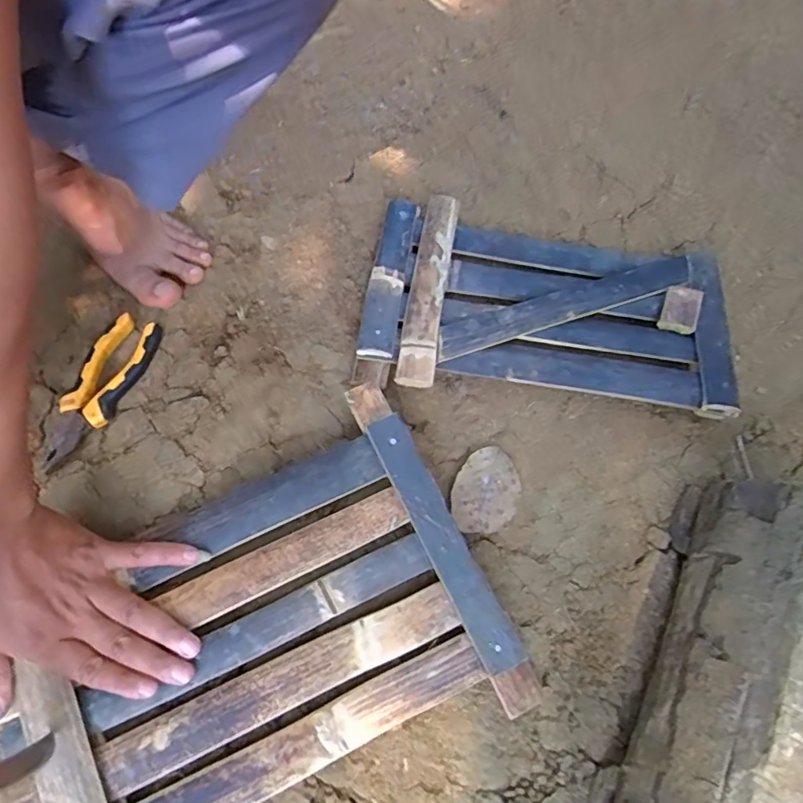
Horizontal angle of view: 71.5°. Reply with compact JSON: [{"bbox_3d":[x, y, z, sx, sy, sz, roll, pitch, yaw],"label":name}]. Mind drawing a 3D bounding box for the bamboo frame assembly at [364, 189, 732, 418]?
[{"bbox_3d":[0.142,-0.096,0.562,0.350,0.053,0.215,5,65,0],"label":"bamboo frame assembly"}]

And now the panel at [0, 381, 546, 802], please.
[{"bbox_3d":[-0.110,0.168,0.414,0.341,0.039,0.253,-25,68,-13],"label":"panel"}]

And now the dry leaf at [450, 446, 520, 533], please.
[{"bbox_3d":[0.075,0.077,0.493,0.054,0.008,0.079,13,65,4],"label":"dry leaf"}]

